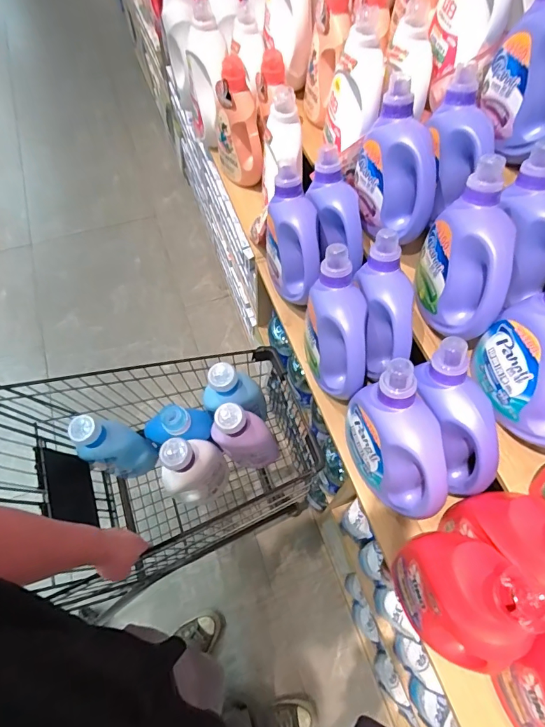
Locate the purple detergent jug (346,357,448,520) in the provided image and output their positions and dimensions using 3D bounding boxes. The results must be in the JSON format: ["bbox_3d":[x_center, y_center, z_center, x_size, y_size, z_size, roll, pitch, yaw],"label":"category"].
[{"bbox_3d":[0.208,0.118,0.716,0.098,0.231,0.206,-12,62,-8],"label":"purple detergent jug"}]

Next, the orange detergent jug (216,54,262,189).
[{"bbox_3d":[-0.099,-0.677,1.236,0.112,0.311,0.183,-7,61,-6],"label":"orange detergent jug"}]

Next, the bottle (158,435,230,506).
[{"bbox_3d":[-0.172,0.242,0.972,0.137,0.318,0.082,-21,63,-13],"label":"bottle"}]

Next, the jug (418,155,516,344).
[{"bbox_3d":[0.344,-0.182,0.753,0.090,0.237,0.230,-5,61,-5],"label":"jug"}]

